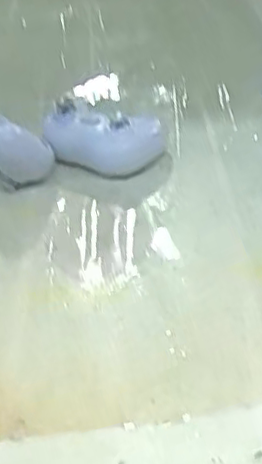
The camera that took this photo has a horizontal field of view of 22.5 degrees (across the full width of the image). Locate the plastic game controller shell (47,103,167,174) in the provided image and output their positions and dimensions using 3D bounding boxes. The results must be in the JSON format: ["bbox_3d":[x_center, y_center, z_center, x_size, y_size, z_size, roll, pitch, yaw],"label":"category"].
[{"bbox_3d":[-0.025,-0.085,0.583,0.110,0.040,0.050,2,42,9],"label":"plastic game controller shell"}]

